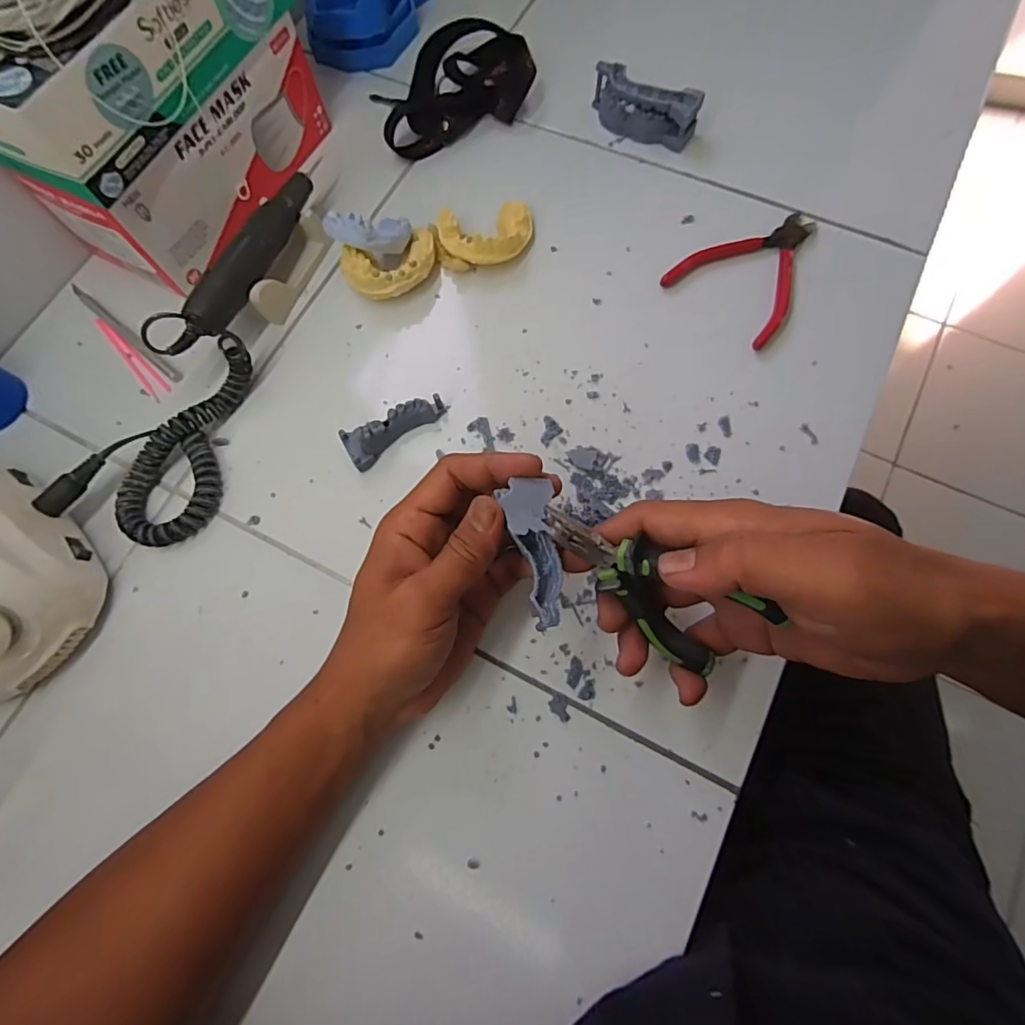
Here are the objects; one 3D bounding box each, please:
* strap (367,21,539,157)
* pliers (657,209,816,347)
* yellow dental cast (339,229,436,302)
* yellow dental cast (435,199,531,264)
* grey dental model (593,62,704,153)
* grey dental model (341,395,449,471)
[{"bbox_3d":[-0.055,-0.368,0.440,0.130,0.031,0.107,-21,74,-4],"label":"strap"},{"bbox_3d":[0.179,-0.183,0.384,0.088,0.008,0.111,40,79,12],"label":"pliers"},{"bbox_3d":[-0.089,-0.182,0.386,0.071,0.033,0.045,-22,74,-4],"label":"yellow dental cast"},{"bbox_3d":[-0.017,-0.211,0.393,0.071,0.026,0.053,-22,74,-4],"label":"yellow dental cast"},{"bbox_3d":[0.105,-0.326,0.419,0.088,0.033,0.029,25,76,9],"label":"grey dental model"},{"bbox_3d":[-0.078,-0.056,0.350,0.071,0.025,0.023,-26,74,-5],"label":"grey dental model"}]

